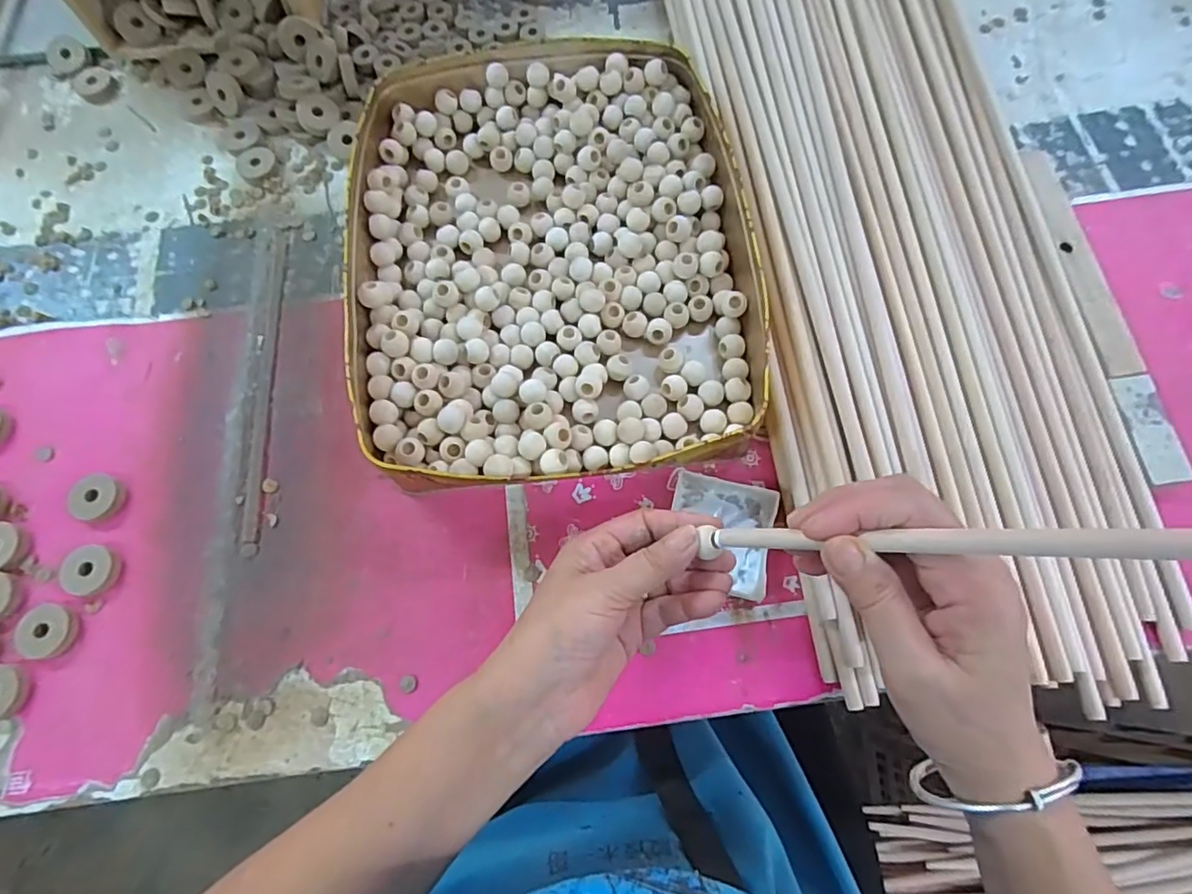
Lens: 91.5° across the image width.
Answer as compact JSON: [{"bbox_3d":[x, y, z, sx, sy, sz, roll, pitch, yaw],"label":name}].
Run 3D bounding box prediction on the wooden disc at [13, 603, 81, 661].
[{"bbox_3d":[-0.375,0.126,0.397,0.040,0.012,0.035,9,72,5],"label":"wooden disc"}]

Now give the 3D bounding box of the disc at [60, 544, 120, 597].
[{"bbox_3d":[-0.355,0.087,0.407,0.030,0.015,0.034,6,71,4],"label":"disc"}]

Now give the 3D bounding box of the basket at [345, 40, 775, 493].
[{"bbox_3d":[-0.032,-0.153,0.460,0.302,0.055,0.370,-9,71,-1],"label":"basket"}]

